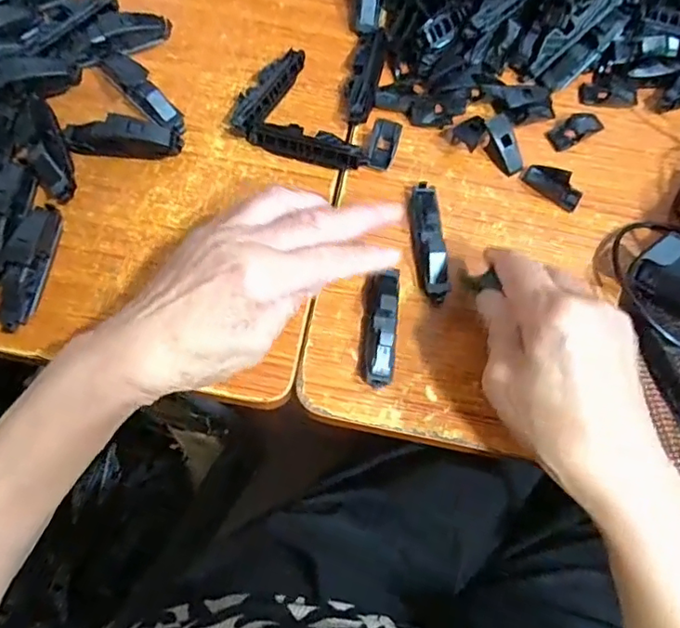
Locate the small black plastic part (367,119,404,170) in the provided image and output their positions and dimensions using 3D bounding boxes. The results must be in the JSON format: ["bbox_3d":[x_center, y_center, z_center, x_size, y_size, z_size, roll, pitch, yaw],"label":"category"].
[{"bbox_3d":[0.030,-0.119,0.386,0.021,0.008,0.042,18,72,1],"label":"small black plastic part"}]

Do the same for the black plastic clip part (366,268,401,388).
[{"bbox_3d":[0.026,0.007,0.338,0.020,0.019,0.069,5,72,-3],"label":"black plastic clip part"}]

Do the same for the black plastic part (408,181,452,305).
[{"bbox_3d":[0.059,-0.049,0.364,0.020,0.017,0.082,-4,73,-6],"label":"black plastic part"}]

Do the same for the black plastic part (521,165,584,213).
[{"bbox_3d":[0.149,-0.090,0.387,0.042,0.010,0.019,36,73,7],"label":"black plastic part"}]

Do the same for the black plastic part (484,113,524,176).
[{"bbox_3d":[0.115,-0.118,0.388,0.020,0.016,0.038,-30,77,-13],"label":"black plastic part"}]

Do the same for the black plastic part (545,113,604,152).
[{"bbox_3d":[0.170,-0.134,0.403,0.042,0.005,0.019,-30,77,-13],"label":"black plastic part"}]

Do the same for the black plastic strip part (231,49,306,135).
[{"bbox_3d":[-0.052,-0.157,0.391,0.021,0.016,0.077,28,73,4],"label":"black plastic strip part"}]

